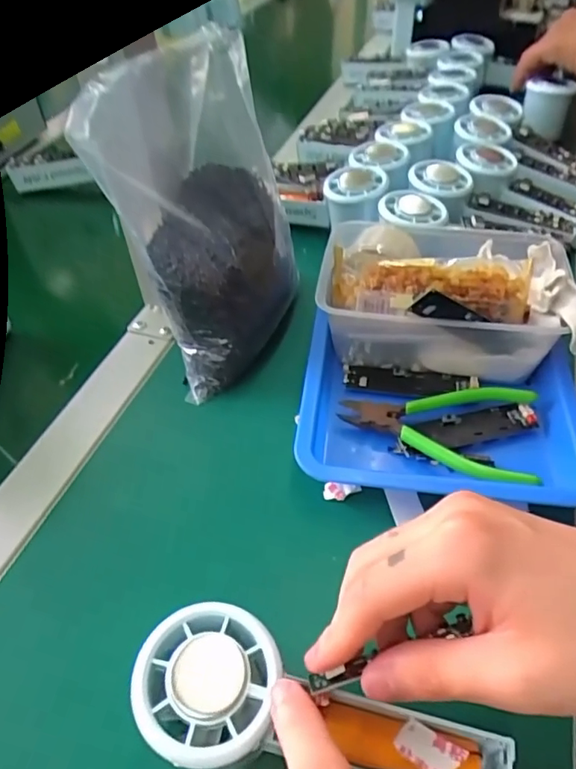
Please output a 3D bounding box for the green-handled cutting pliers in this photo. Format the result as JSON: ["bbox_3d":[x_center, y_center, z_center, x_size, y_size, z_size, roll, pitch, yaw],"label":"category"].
[{"bbox_3d":[0.093,0.025,0.345,0.118,0.009,0.073,8,48,12],"label":"green-handled cutting pliers"}]

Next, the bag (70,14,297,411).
[{"bbox_3d":[-0.057,-0.118,0.379,0.110,0.182,0.162,-4,46,1],"label":"bag"}]

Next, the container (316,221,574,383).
[{"bbox_3d":[0.110,-0.067,0.389,0.168,0.073,0.115,6,47,10],"label":"container"}]

